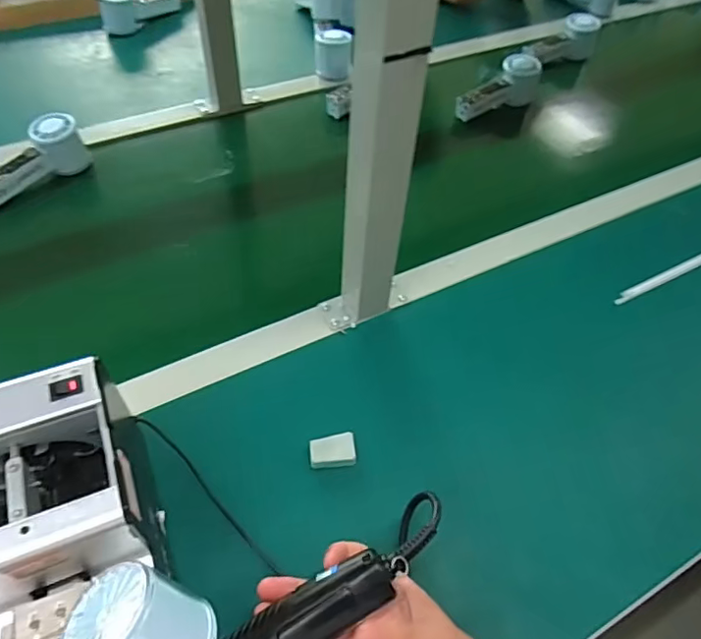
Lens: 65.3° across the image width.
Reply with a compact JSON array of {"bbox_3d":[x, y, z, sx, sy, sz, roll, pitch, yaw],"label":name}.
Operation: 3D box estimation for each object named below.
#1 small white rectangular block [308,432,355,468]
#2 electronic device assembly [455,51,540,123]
[{"bbox_3d":[-0.016,0.118,0.495,0.040,0.014,0.026,-7,53,-9],"label":"small white rectangular block"},{"bbox_3d":[0.228,-0.358,0.870,0.147,0.075,0.054,-30,59,-10],"label":"electronic device assembly"}]

